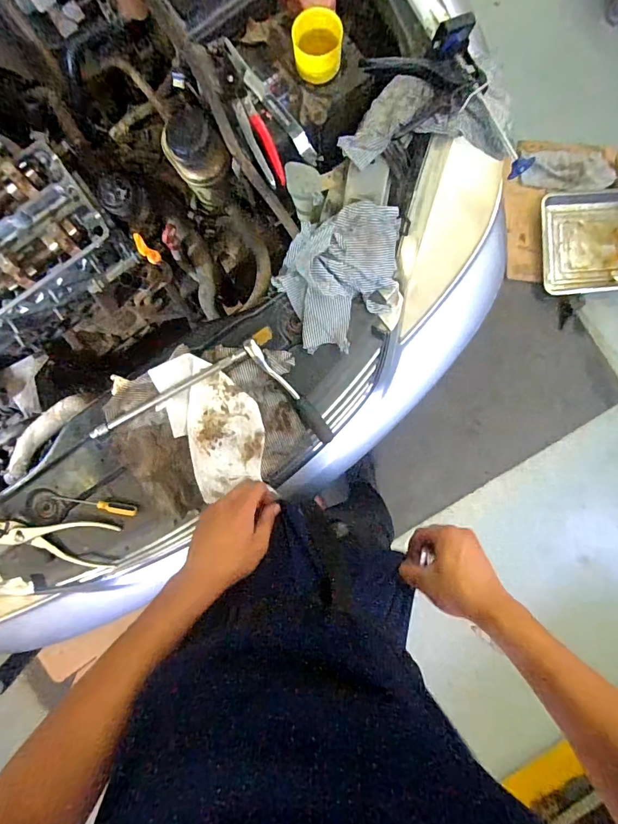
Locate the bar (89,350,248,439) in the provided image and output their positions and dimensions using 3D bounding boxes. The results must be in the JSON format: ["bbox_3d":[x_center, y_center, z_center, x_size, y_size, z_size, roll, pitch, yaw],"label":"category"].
[{"bbox_3d":[-0.209,-0.027,0.622,0.256,0.012,0.014,-28,87,1],"label":"bar"}]

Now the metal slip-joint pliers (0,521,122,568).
[{"bbox_3d":[-0.396,0.200,0.652,0.181,0.027,0.079,14,89,-15],"label":"metal slip-joint pliers"}]

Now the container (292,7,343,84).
[{"bbox_3d":[0.013,-0.524,0.603,0.073,0.051,0.073,-8,88,2],"label":"container"}]

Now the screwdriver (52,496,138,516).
[{"bbox_3d":[-0.338,0.145,0.662,0.132,0.016,0.017,10,89,3],"label":"screwdriver"}]

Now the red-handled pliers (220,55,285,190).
[{"bbox_3d":[-0.085,-0.428,0.617,0.039,0.035,0.189,-24,87,2],"label":"red-handled pliers"}]

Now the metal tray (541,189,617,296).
[{"bbox_3d":[1.045,-0.589,1.429,0.469,0.075,0.350,-3,88,2],"label":"metal tray"}]

